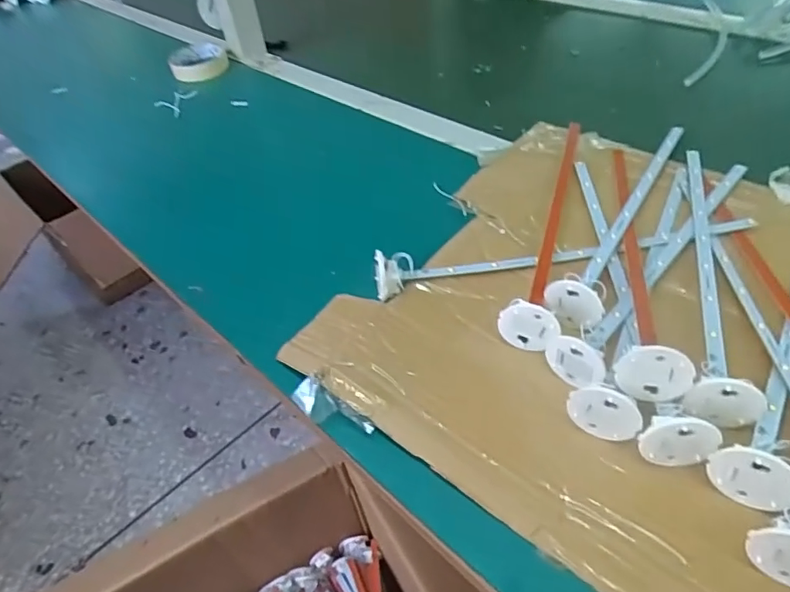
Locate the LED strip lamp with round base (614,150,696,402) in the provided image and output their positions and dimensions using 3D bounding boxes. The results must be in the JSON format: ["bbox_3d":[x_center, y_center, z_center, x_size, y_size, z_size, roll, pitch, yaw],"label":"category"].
[{"bbox_3d":[0.173,-0.049,0.379,0.036,0.043,0.284,6,47,13],"label":"LED strip lamp with round base"}]

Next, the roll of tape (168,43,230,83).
[{"bbox_3d":[-0.275,-0.333,0.732,0.078,0.021,0.083,-19,46,-11],"label":"roll of tape"}]

